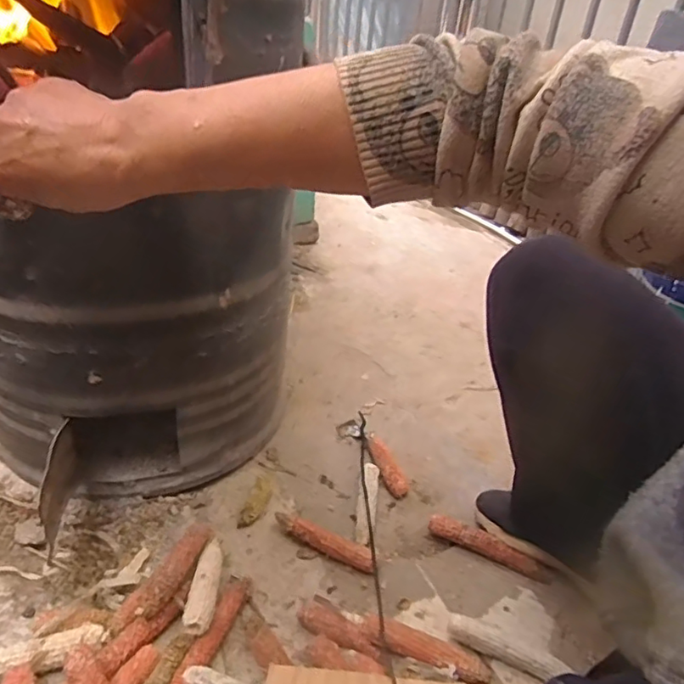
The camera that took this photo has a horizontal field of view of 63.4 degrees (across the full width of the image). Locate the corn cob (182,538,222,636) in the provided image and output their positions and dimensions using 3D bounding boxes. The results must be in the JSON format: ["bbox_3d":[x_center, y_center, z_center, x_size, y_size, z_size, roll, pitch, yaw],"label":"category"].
[{"bbox_3d":[-0.154,0.271,0.631,0.030,0.022,0.135,2,18,-5],"label":"corn cob"}]

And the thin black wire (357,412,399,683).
[{"bbox_3d":[0.042,0.271,0.671,0.014,0.030,0.548,3,35,-5],"label":"thin black wire"}]

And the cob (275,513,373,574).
[{"bbox_3d":[-0.023,0.254,0.707,0.136,0.029,0.026,18,37,17],"label":"cob"}]

